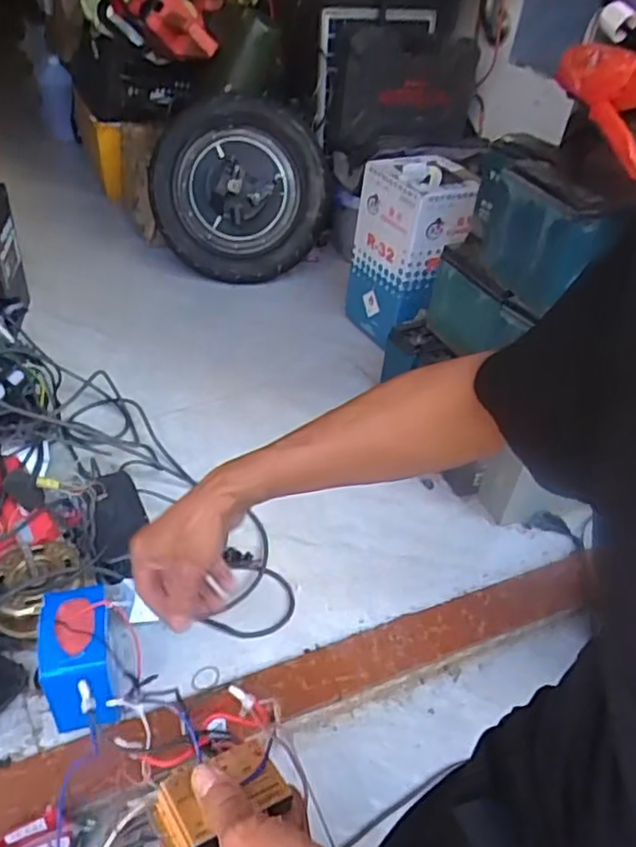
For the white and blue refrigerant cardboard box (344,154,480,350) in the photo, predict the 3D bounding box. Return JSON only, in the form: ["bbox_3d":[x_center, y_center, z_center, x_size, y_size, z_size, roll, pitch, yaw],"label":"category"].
[{"bbox_3d":[0.206,-0.374,1.436,0.192,0.355,0.223,-18,45,-27],"label":"white and blue refrigerant cardboard box"}]

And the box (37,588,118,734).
[{"bbox_3d":[-0.278,0.274,0.753,0.079,0.132,0.110,-6,41,-15],"label":"box"}]

